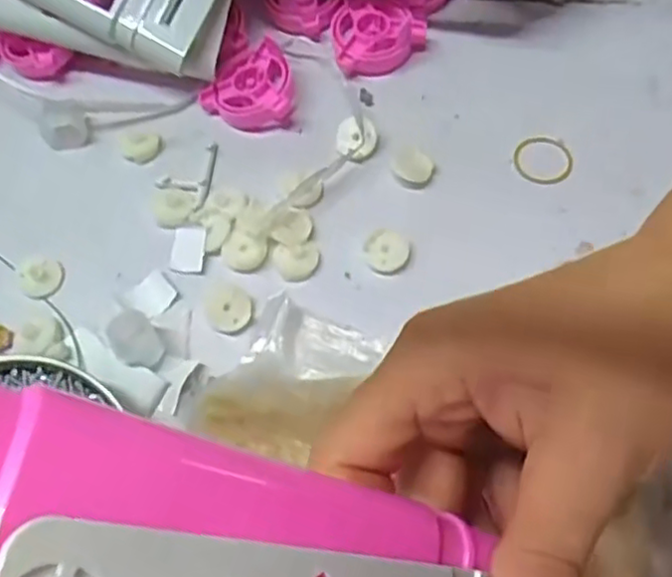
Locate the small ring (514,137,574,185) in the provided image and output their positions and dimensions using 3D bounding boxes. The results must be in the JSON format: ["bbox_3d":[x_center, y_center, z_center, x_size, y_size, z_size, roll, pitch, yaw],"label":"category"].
[{"bbox_3d":[0.112,-0.070,0.372,0.030,0.004,0.030,7,66,7],"label":"small ring"}]

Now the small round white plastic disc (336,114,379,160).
[{"bbox_3d":[0.012,-0.084,0.380,0.022,0.013,0.023,-1,65,3],"label":"small round white plastic disc"}]

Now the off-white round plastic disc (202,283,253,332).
[{"bbox_3d":[-0.054,0.009,0.345,0.023,0.004,0.026,-17,65,-4],"label":"off-white round plastic disc"}]

